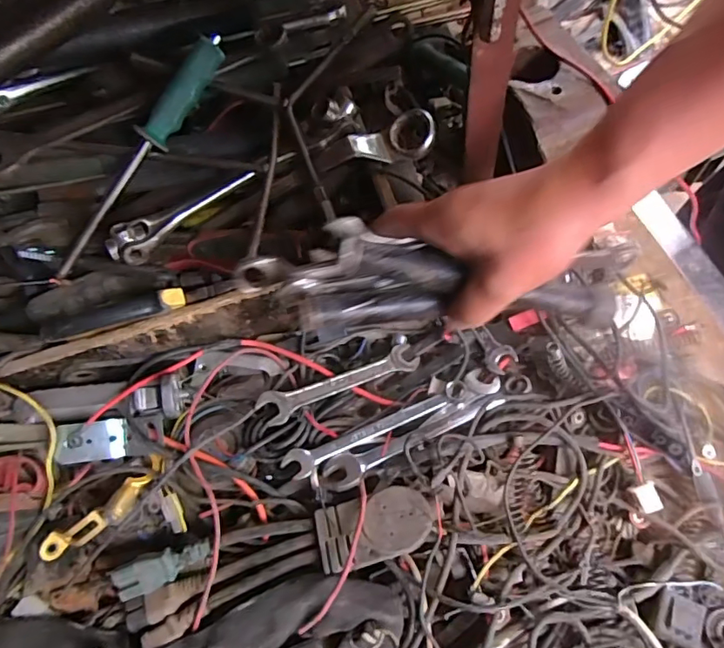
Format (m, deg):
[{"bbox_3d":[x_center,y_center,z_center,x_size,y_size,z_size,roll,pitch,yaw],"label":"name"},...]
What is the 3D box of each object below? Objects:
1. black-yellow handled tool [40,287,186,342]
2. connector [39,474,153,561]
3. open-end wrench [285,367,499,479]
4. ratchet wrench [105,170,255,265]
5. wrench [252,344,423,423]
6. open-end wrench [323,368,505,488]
[{"bbox_3d":[-0.196,-0.007,0.407,0.109,0.018,0.019,-18,63,-2],"label":"black-yellow handled tool"},{"bbox_3d":[-0.203,0.149,0.397,0.092,0.018,0.025,-34,67,0],"label":"connector"},{"bbox_3d":[0.027,0.078,0.425,0.190,0.012,0.024,-23,65,-11],"label":"open-end wrench"},{"bbox_3d":[-0.158,-0.097,0.447,0.131,0.029,0.037,-38,66,-12],"label":"ratchet wrench"},{"bbox_3d":[-0.018,0.049,0.444,0.139,0.013,0.027,-23,65,-11],"label":"wrench"},{"bbox_3d":[0.046,0.083,0.420,0.164,0.014,0.036,-29,66,-14],"label":"open-end wrench"}]

